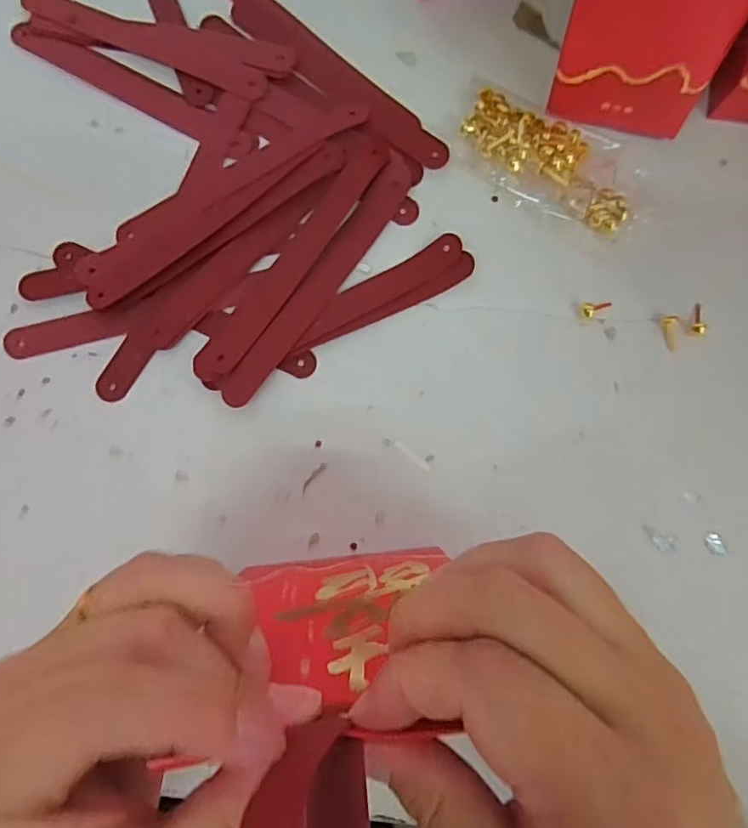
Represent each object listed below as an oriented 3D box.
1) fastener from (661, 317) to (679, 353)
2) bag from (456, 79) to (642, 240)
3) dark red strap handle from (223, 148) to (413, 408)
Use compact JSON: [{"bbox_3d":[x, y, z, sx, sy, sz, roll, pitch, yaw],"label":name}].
[{"bbox_3d":[0.134,-0.036,0.252,0.006,0.005,0.016,-13,103,-2],"label":"fastener"},{"bbox_3d":[0.080,-0.117,0.258,0.092,0.014,0.043,30,84,4],"label":"bag"},{"bbox_3d":[-0.022,-0.061,0.254,0.016,0.005,0.137,34,84,4],"label":"dark red strap handle"}]

